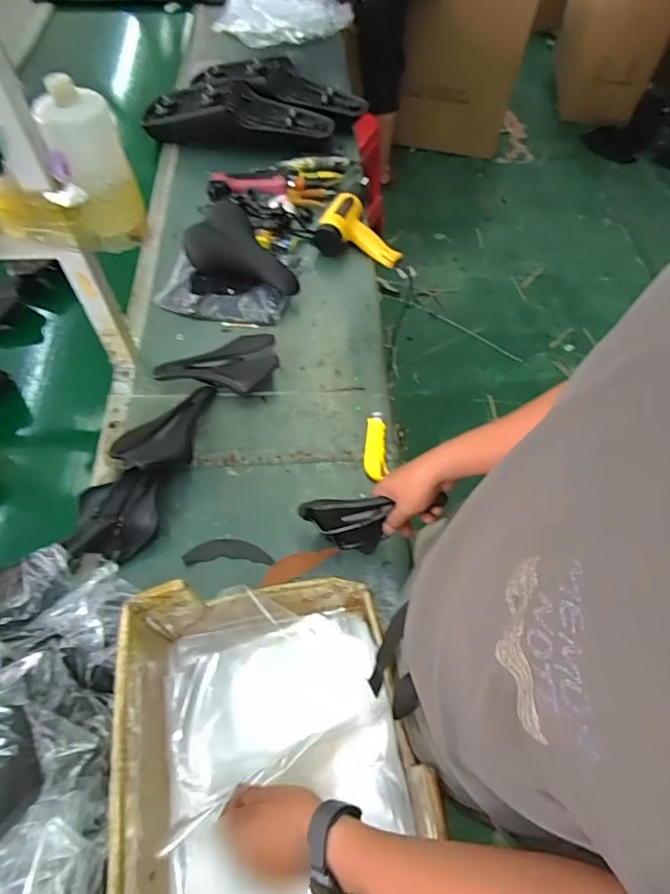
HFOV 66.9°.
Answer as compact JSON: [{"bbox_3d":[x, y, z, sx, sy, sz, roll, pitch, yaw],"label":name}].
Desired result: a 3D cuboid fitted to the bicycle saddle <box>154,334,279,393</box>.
[{"bbox_3d":[-0.227,-0.155,0.981,0.231,0.052,0.117,-8,60,-7],"label":"bicycle saddle"}]

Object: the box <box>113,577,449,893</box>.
[{"bbox_3d":[-0.064,0.366,0.580,0.324,0.220,0.414,-8,60,-7],"label":"box"}]

